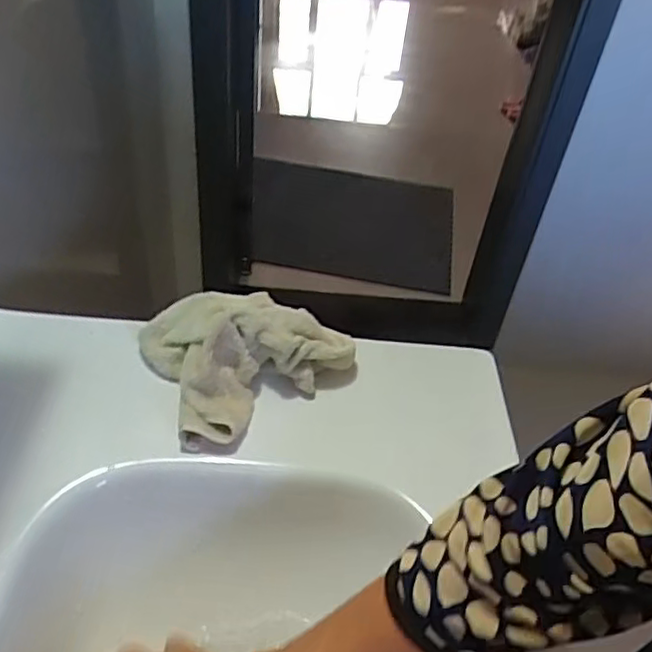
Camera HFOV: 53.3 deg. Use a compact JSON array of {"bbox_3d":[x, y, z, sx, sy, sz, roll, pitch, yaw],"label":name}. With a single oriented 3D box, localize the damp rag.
[{"bbox_3d":[-0.058,0.018,0.533,0.161,0.057,0.128,-17,43,-22],"label":"damp rag"}]

